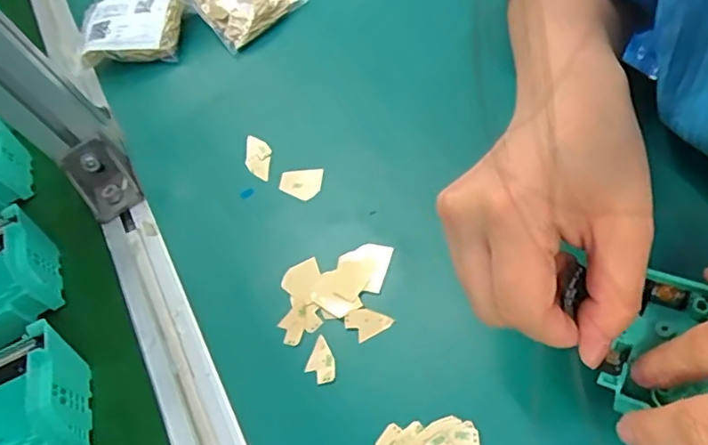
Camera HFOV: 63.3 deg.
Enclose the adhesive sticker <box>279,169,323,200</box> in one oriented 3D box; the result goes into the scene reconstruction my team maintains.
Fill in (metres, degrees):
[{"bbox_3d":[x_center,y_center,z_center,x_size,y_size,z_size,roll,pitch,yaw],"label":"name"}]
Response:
[{"bbox_3d":[-0.035,-0.025,0.377,0.030,0.004,0.021,-1,67,18],"label":"adhesive sticker"}]

